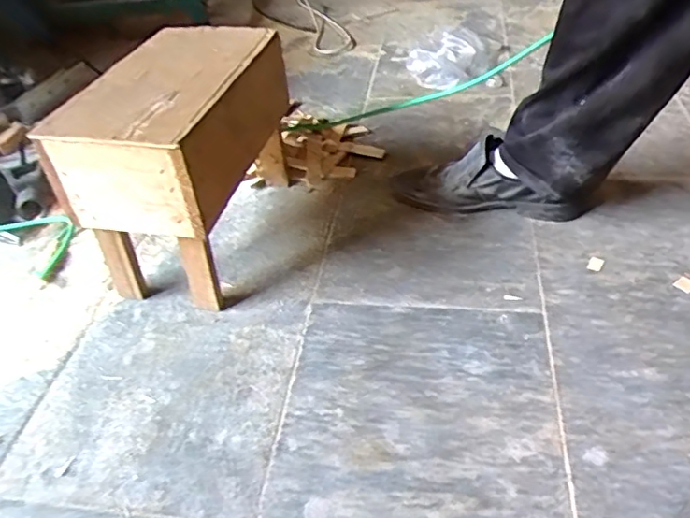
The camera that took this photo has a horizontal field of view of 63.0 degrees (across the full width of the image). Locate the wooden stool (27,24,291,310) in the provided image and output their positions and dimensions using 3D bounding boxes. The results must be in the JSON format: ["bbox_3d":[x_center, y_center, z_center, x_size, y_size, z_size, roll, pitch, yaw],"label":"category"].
[{"bbox_3d":[-0.213,-0.132,0.801,0.204,0.282,0.302,10,45,16],"label":"wooden stool"}]

